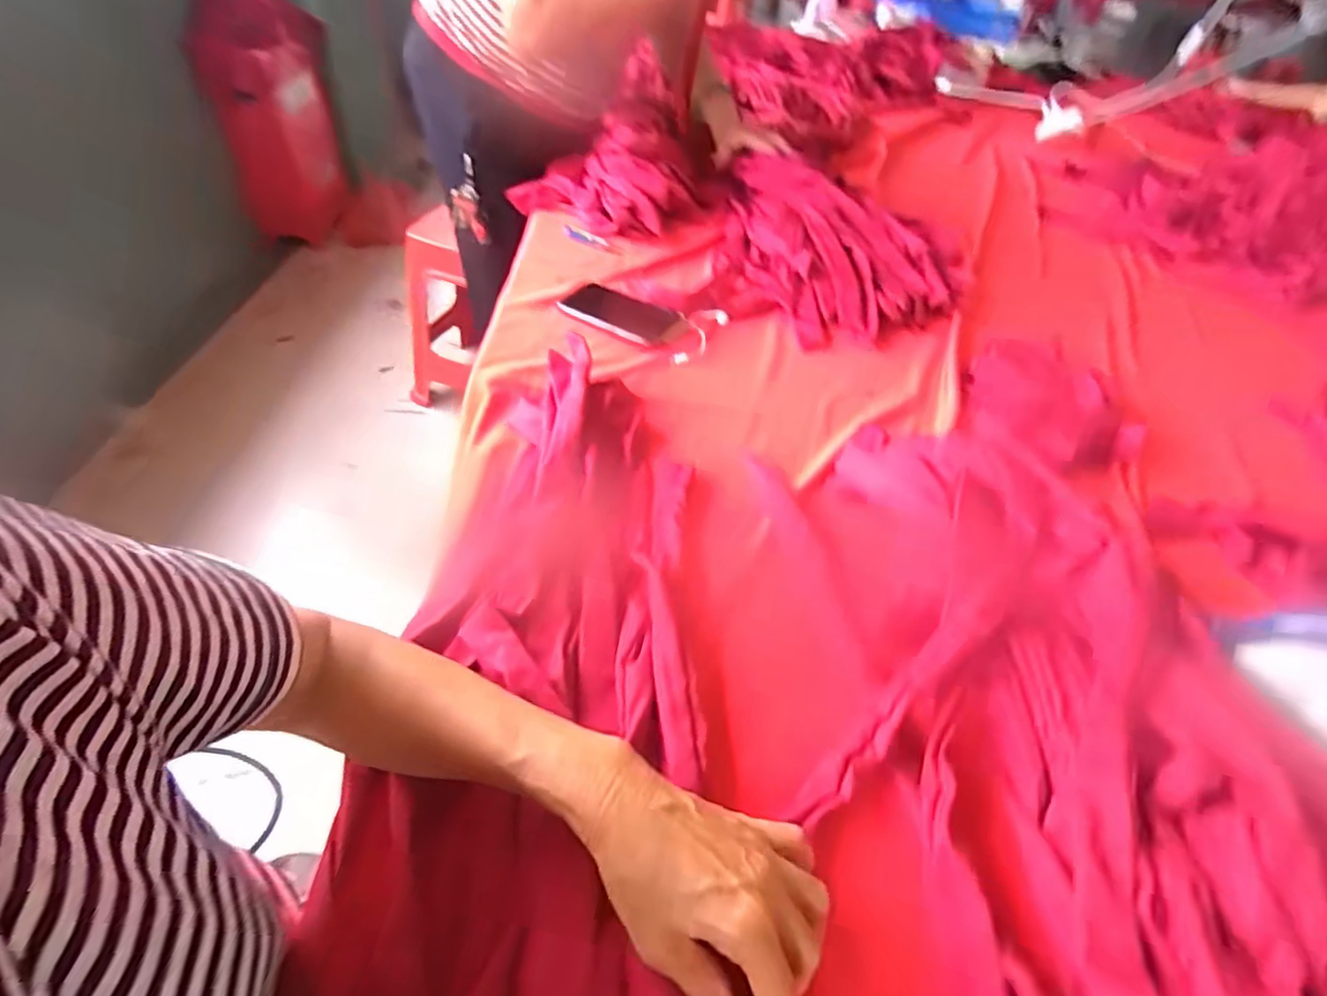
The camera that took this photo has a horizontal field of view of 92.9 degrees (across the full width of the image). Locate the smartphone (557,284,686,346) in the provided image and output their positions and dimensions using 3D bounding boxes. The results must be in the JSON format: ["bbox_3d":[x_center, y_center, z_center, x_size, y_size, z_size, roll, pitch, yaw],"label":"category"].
[{"bbox_3d":[-0.050,-0.227,0.790,0.144,0.015,0.087,30,49,21],"label":"smartphone"}]

